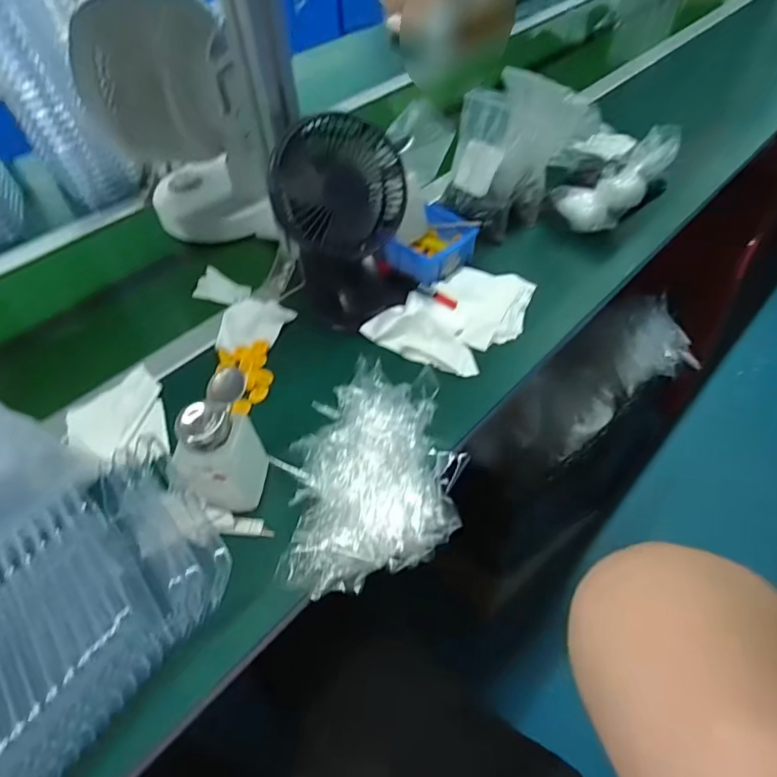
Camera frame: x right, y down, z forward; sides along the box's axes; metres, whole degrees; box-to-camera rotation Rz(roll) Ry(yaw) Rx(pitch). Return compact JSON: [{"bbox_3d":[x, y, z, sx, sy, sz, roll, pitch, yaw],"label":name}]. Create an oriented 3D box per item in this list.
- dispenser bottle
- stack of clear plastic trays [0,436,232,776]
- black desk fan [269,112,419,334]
[{"bbox_3d":[-0.138,0.049,0.429,0.050,0.115,0.075,11,52,13],"label":"dispenser bottle"},{"bbox_3d":[-0.249,0.180,0.356,0.138,0.072,0.289,28,58,24],"label":"stack of clear plastic trays"},{"bbox_3d":[-0.044,-0.176,0.552,0.120,0.192,0.106,-12,51,-6],"label":"black desk fan"}]

